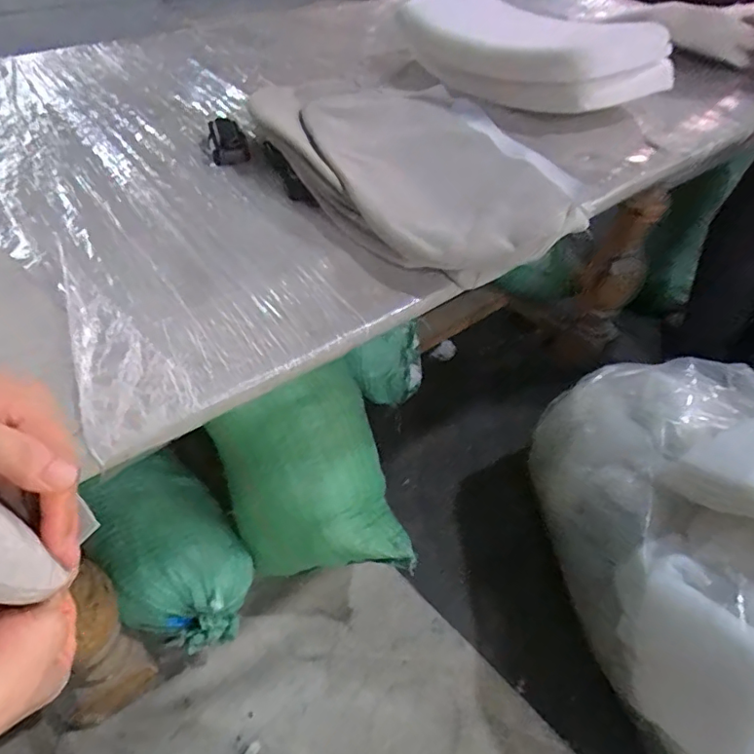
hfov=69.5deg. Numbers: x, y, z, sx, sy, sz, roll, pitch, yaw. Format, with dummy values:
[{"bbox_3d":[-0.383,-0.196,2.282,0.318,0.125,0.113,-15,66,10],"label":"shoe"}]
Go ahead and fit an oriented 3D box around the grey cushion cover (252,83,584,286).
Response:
[{"bbox_3d":[0.047,-0.287,0.727,0.306,0.065,0.495,-21,50,-21],"label":"grey cushion cover"}]

